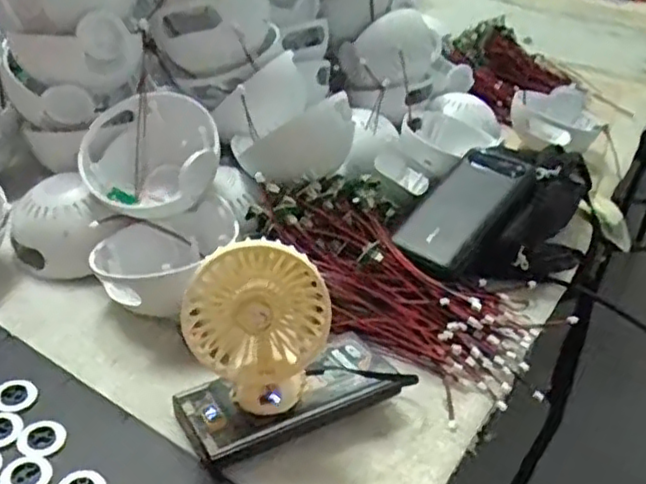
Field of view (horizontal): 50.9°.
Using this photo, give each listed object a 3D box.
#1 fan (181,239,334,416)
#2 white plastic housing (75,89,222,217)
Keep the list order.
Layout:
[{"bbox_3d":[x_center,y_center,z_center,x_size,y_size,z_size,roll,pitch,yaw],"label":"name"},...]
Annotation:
[{"bbox_3d":[-0.041,0.053,0.424,0.085,0.109,0.030,9,33,5],"label":"fan"},{"bbox_3d":[-0.150,-0.071,0.586,0.112,0.091,0.106,-7,35,-19],"label":"white plastic housing"}]

